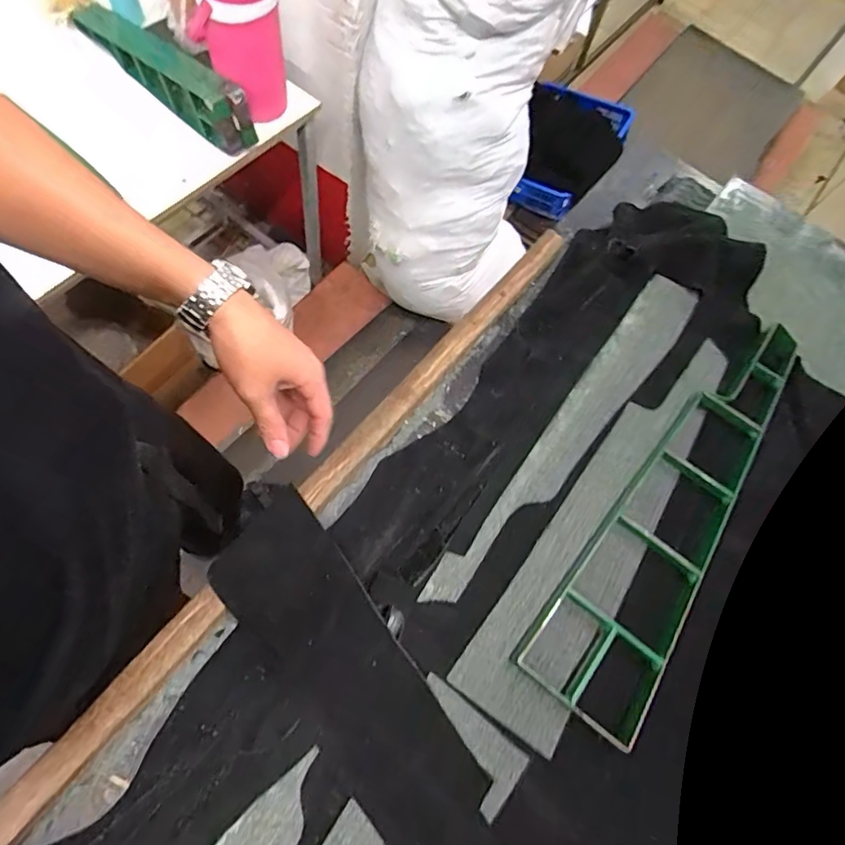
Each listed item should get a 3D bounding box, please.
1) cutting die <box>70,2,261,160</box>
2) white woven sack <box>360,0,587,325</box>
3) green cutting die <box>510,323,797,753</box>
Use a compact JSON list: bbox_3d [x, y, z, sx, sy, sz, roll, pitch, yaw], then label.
[{"bbox_3d":[-0.538,-0.718,1.058,0.511,0.113,0.077,40,68,9],"label":"cutting die"},{"bbox_3d":[0.090,-0.701,1.065,0.401,1.085,0.359,-6,69,-10],"label":"white woven sack"},{"bbox_3d":[0.258,0.074,0.492,0.105,0.024,0.450,40,68,9],"label":"green cutting die"}]

